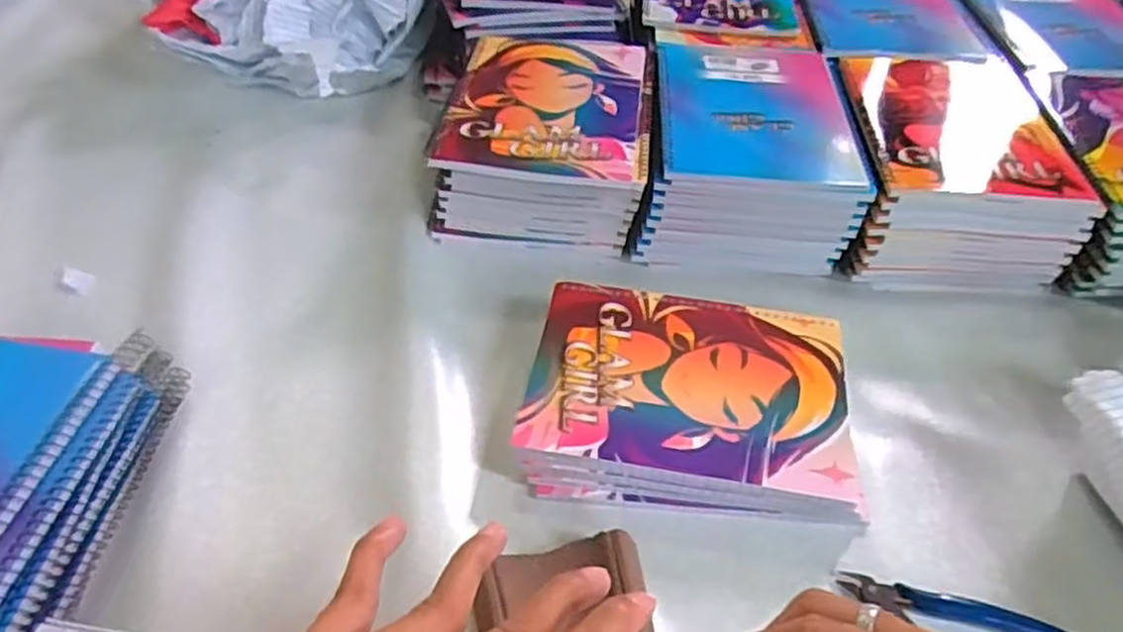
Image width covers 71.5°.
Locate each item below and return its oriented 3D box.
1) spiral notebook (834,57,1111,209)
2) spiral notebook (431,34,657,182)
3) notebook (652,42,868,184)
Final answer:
[{"bbox_3d":[0.312,-0.159,0.626,0.151,0.013,0.196,4,45,0],"label":"spiral notebook"},{"bbox_3d":[-0.008,-0.173,0.623,0.155,0.007,0.206,6,45,3],"label":"spiral notebook"},{"bbox_3d":[0.155,-0.170,0.628,0.146,0.009,0.197,5,45,1],"label":"notebook"}]

